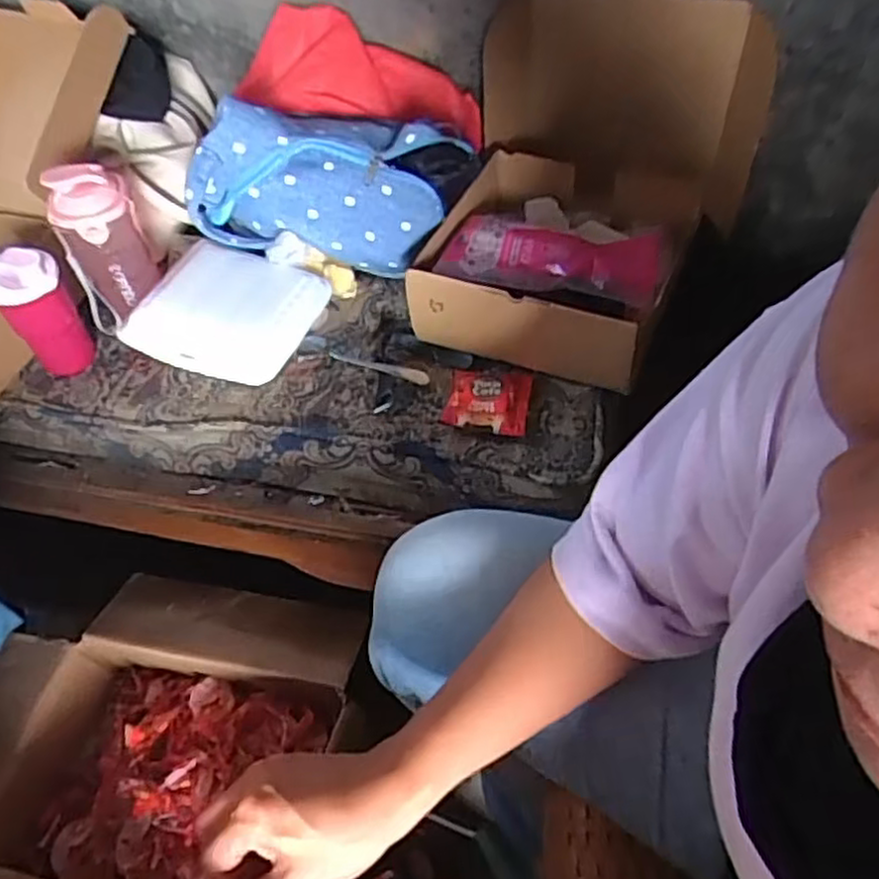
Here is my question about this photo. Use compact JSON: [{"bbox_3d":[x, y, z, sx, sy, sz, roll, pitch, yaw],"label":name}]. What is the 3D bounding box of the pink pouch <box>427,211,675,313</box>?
[{"bbox_3d":[0.126,-0.202,0.784,0.236,0.031,0.115,13,55,14],"label":"pink pouch"}]

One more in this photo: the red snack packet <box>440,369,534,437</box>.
[{"bbox_3d":[0.052,-0.043,0.770,0.087,0.017,0.094,7,54,10],"label":"red snack packet"}]

